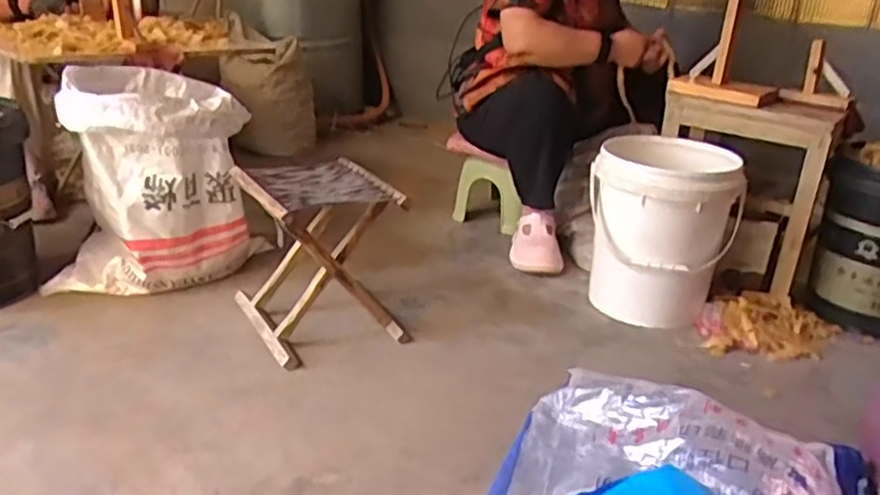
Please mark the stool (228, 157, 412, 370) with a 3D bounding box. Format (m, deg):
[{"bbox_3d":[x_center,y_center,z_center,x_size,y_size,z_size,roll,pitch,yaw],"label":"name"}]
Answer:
[{"bbox_3d":[-0.238,0.013,1.405,0.255,0.292,0.298,-11,28,-30],"label":"stool"}]

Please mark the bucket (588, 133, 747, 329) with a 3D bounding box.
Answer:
[{"bbox_3d":[0.469,-0.032,1.549,0.289,0.345,0.279,13,25,24],"label":"bucket"}]

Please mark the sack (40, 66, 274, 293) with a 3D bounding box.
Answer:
[{"bbox_3d":[-0.612,-0.146,1.553,0.382,0.415,0.267,3,24,-4],"label":"sack"}]

